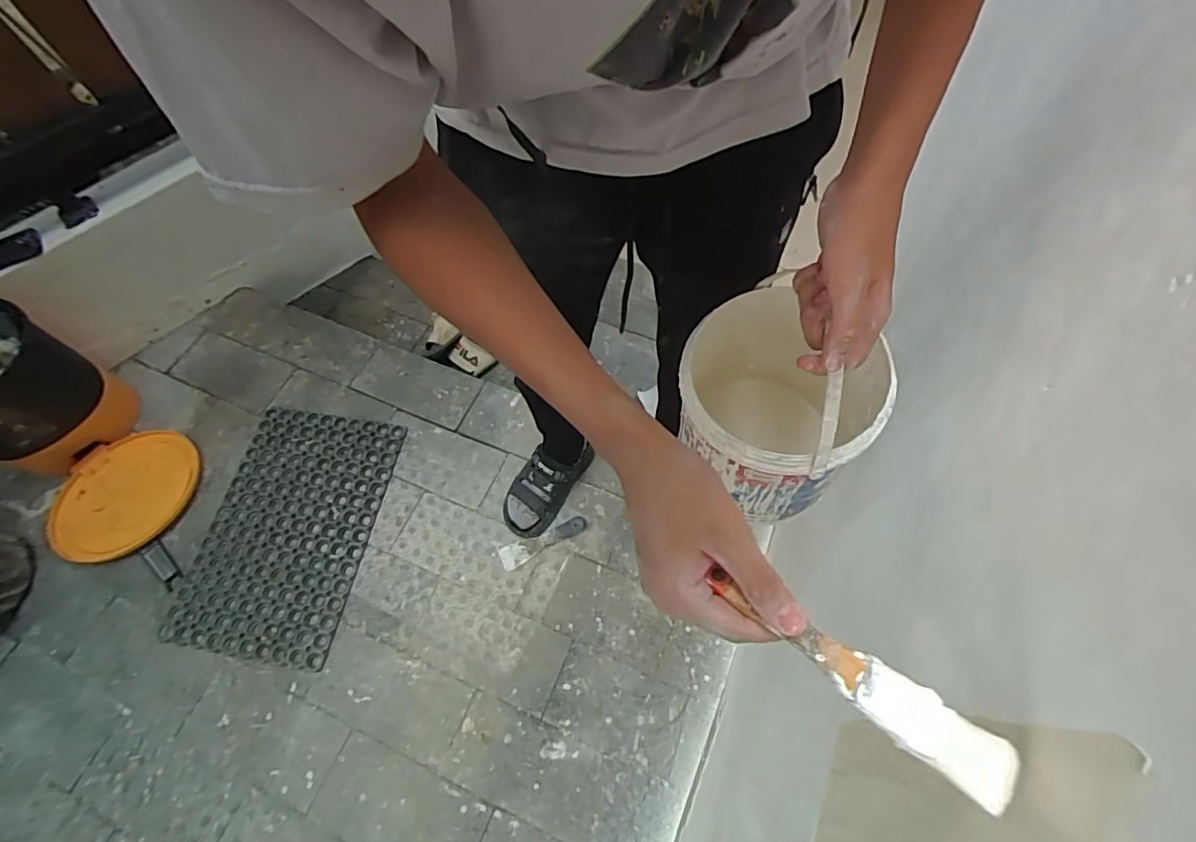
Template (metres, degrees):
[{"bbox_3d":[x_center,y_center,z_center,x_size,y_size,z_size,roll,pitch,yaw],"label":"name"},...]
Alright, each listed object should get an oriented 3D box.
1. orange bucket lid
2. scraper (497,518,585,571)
[{"bbox_3d":[-1.077,0.166,1.255,0.309,0.031,0.280,-6,65,0],"label":"orange bucket lid"},{"bbox_3d":[-0.117,0.260,1.187,0.191,0.015,0.048,-21,66,-7],"label":"scraper"}]

